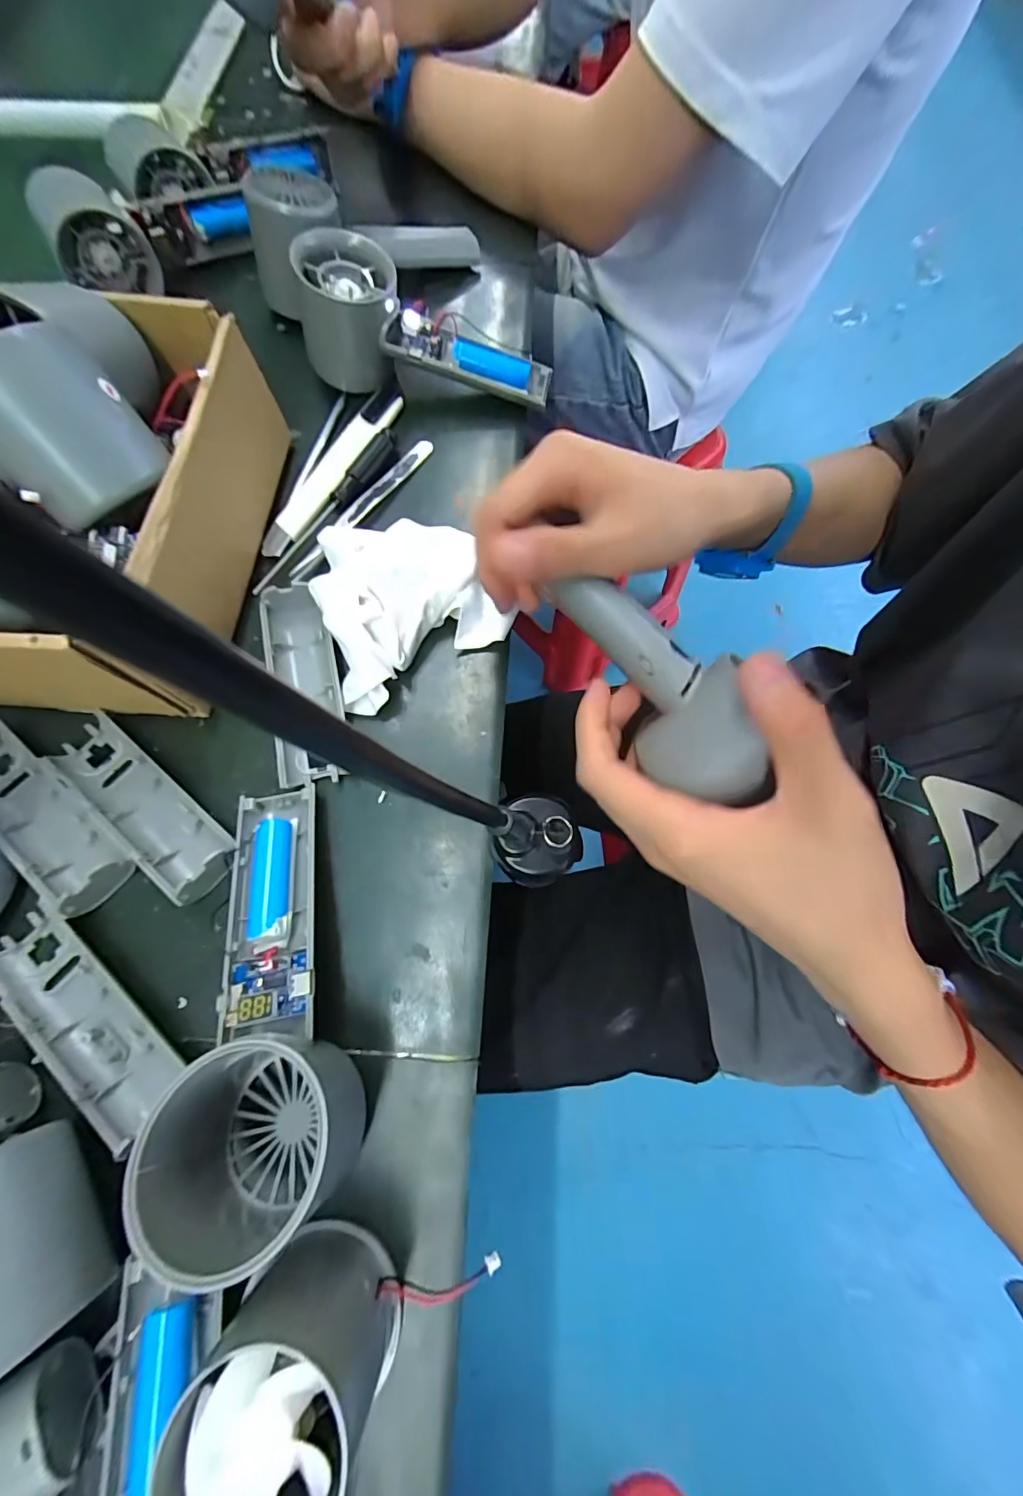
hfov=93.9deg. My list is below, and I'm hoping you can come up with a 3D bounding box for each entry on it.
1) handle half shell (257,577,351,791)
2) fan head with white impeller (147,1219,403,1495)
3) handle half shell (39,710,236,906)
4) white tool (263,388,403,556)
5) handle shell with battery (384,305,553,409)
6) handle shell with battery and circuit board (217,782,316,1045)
[{"bbox_3d":[-0.106,-0.036,0.244,0.034,0.021,0.107,-14,72,-6],"label":"handle half shell"},{"bbox_3d":[-0.067,0.196,0.149,0.050,0.053,0.051,0,71,-1],"label":"fan head with white impeller"},{"bbox_3d":[-0.172,0.027,0.223,0.106,0.012,0.033,38,75,11],"label":"handle half shell"},{"bbox_3d":[-0.107,-0.171,0.291,0.021,0.010,0.136,27,73,8],"label":"white tool"},{"bbox_3d":[-0.026,-0.249,0.307,0.105,0.021,0.027,11,71,-12],"label":"handle shell with battery"},{"bbox_3d":[-0.101,0.063,0.202,0.032,0.016,0.101,-11,58,-5],"label":"handle shell with battery and circuit board"}]

